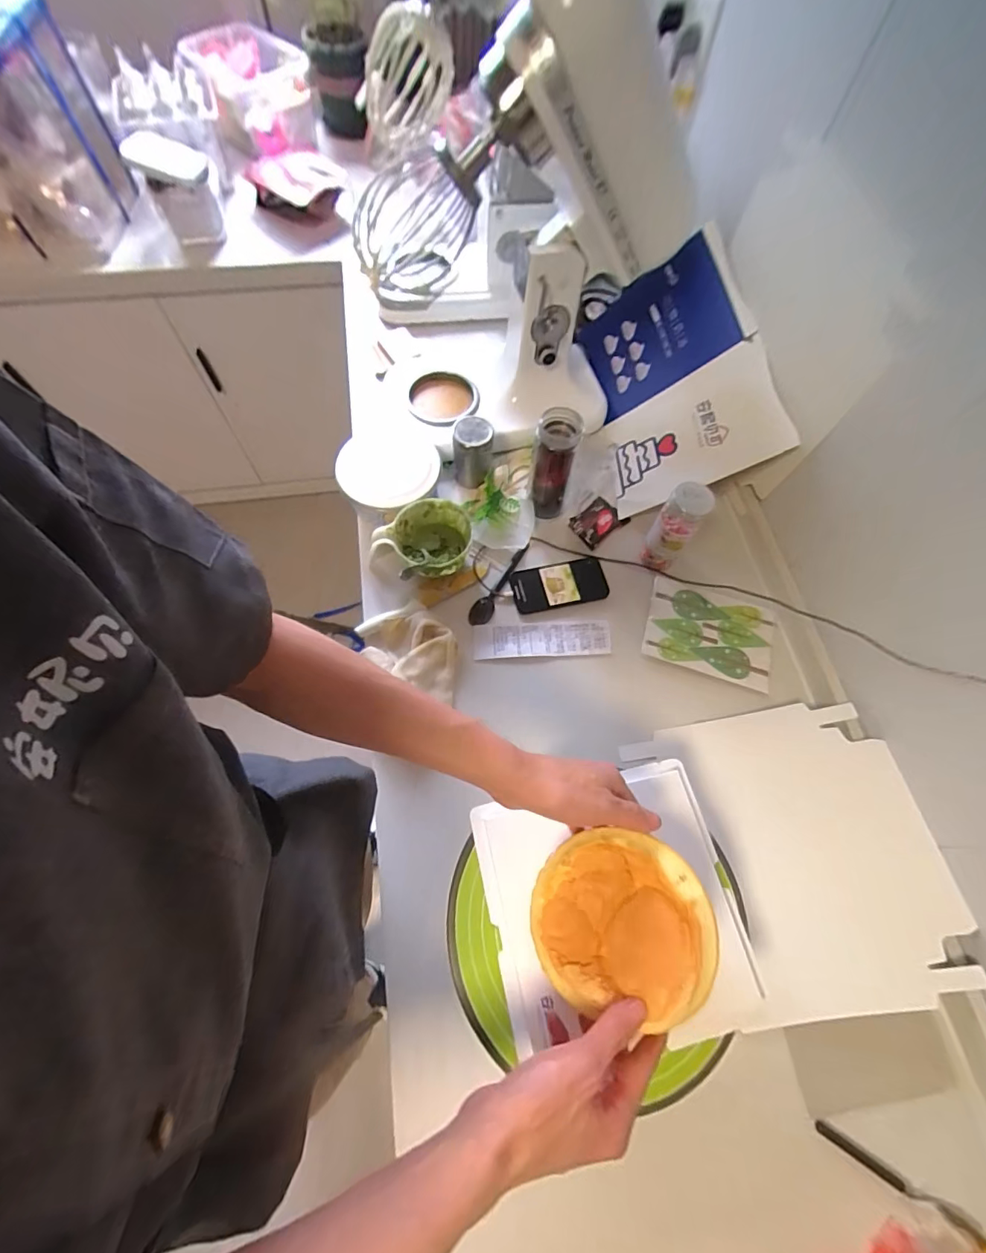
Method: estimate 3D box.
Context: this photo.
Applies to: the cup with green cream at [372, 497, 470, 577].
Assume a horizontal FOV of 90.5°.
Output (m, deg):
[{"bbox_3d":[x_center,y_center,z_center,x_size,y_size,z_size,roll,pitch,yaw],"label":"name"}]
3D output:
[{"bbox_3d":[-0.095,-0.130,0.754,0.130,0.070,0.121,1,67,-1],"label":"cup with green cream"}]

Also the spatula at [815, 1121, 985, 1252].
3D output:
[{"bbox_3d":[0.418,0.569,0.503,0.165,0.012,0.018,30,69,11],"label":"spatula"}]

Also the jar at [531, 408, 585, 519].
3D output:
[{"bbox_3d":[0.092,-0.243,0.763,0.058,0.202,0.068,9,67,2],"label":"jar"}]

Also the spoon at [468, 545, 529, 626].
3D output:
[{"bbox_3d":[0.008,-0.067,0.769,0.031,0.011,0.156,26,68,9],"label":"spoon"}]

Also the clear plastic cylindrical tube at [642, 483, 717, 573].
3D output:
[{"bbox_3d":[0.266,-0.141,0.726,0.055,0.157,0.049,28,69,10],"label":"clear plastic cylindrical tube"}]

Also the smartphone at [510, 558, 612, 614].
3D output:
[{"bbox_3d":[0.104,-0.064,0.769,0.150,0.006,0.074,-10,67,-6],"label":"smartphone"}]

